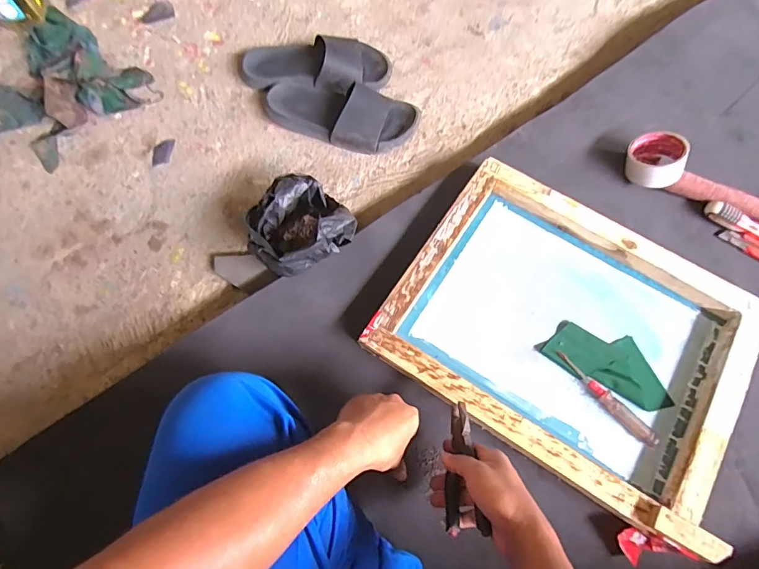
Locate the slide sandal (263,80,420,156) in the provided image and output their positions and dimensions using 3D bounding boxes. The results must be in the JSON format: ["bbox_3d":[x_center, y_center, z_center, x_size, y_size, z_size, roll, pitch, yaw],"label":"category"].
[{"bbox_3d":[-0.076,-0.307,0.809,0.281,0.071,0.105,12,70,6],"label":"slide sandal"}]

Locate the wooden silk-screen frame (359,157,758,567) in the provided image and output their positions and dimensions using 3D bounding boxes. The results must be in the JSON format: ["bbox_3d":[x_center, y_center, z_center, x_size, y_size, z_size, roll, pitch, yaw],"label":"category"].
[{"bbox_3d":[0.269,0.062,0.646,0.473,0.039,0.373,33,73,13],"label":"wooden silk-screen frame"}]

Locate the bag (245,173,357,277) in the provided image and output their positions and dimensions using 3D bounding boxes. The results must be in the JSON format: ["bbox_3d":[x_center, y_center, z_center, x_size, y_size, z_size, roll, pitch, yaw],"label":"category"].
[{"bbox_3d":[-0.124,-0.085,0.697,0.157,0.108,0.148,41,75,16],"label":"bag"}]

